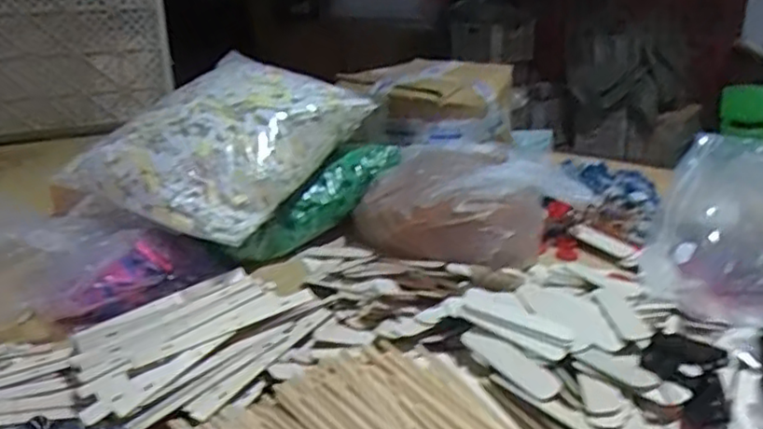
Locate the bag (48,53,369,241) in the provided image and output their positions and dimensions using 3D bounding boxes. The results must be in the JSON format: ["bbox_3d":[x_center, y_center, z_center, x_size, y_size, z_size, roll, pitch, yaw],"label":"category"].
[{"bbox_3d":[-0.208,-0.106,0.898,0.243,0.131,0.345,13,34,31],"label":"bag"}]

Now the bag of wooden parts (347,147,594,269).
[{"bbox_3d":[0.124,-0.023,0.936,0.281,0.096,0.218,-17,27,-35],"label":"bag of wooden parts"}]

